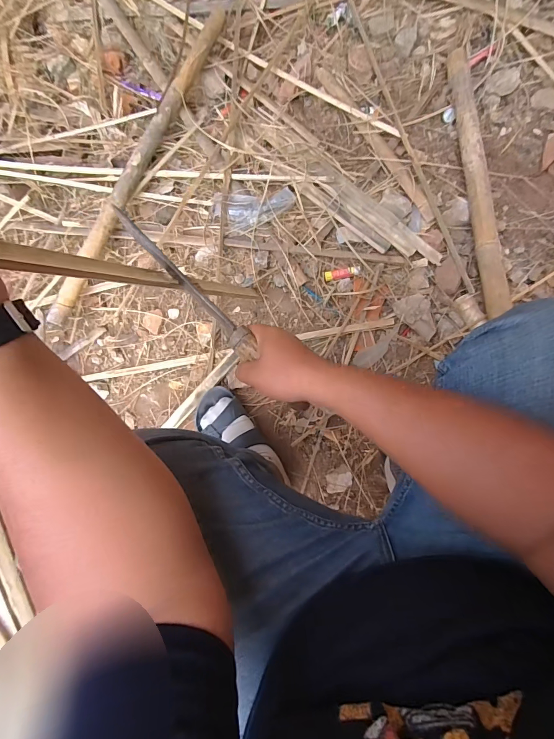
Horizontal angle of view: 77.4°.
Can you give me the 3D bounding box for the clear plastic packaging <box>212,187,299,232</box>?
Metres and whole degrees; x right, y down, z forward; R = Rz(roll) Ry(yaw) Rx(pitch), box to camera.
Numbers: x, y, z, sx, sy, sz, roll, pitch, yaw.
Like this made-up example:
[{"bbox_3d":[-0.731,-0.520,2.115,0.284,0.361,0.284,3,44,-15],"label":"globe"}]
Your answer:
[{"bbox_3d":[-0.052,-0.345,0.744,0.175,0.025,0.083,-1,83,7],"label":"clear plastic packaging"}]

